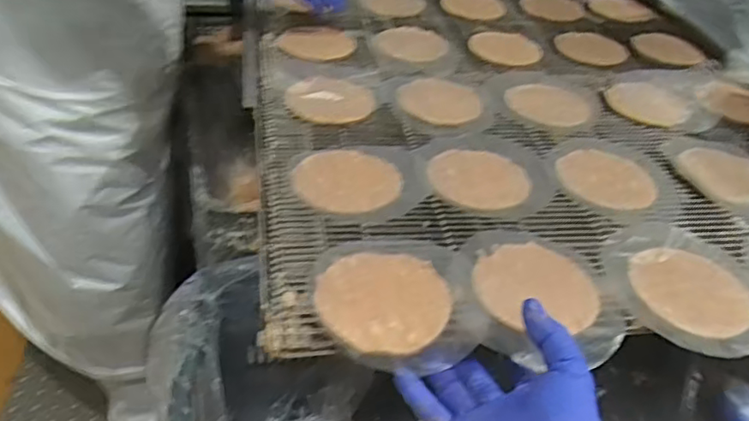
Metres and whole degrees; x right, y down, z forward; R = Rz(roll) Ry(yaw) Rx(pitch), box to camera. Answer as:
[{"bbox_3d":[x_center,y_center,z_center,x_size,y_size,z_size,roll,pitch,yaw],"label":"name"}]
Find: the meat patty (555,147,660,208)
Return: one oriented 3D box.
[{"bbox_3d":[0.208,-0.029,0.542,0.086,0.005,0.074,15,40,10],"label":"meat patty"}]

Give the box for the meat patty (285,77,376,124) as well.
[{"bbox_3d":[-0.044,-0.110,0.603,0.083,0.013,0.069,-3,40,-10],"label":"meat patty"}]

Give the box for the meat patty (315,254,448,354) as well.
[{"bbox_3d":[0.006,0.059,0.403,0.086,0.010,0.082,0,40,-8],"label":"meat patty"}]

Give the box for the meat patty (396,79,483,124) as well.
[{"bbox_3d":[0.068,-0.115,0.622,0.081,0.005,0.079,4,40,-3],"label":"meat patty"}]

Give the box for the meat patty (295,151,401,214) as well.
[{"bbox_3d":[-0.023,-0.025,0.505,0.084,0.008,0.079,4,40,-3],"label":"meat patty"}]

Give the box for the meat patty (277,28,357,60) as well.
[{"bbox_3d":[-0.065,-0.195,0.705,0.088,0.008,0.066,12,40,7],"label":"meat patty"}]

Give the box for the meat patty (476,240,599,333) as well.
[{"bbox_3d":[0.113,0.052,0.427,0.084,0.006,0.076,2,40,-5],"label":"meat patty"}]

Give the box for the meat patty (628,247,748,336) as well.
[{"bbox_3d":[0.230,0.057,0.438,0.082,0.004,0.081,4,40,-3],"label":"meat patty"}]

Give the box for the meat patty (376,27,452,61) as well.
[{"bbox_3d":[0.045,-0.197,0.720,0.083,0.008,0.085,4,40,-3],"label":"meat patty"}]

